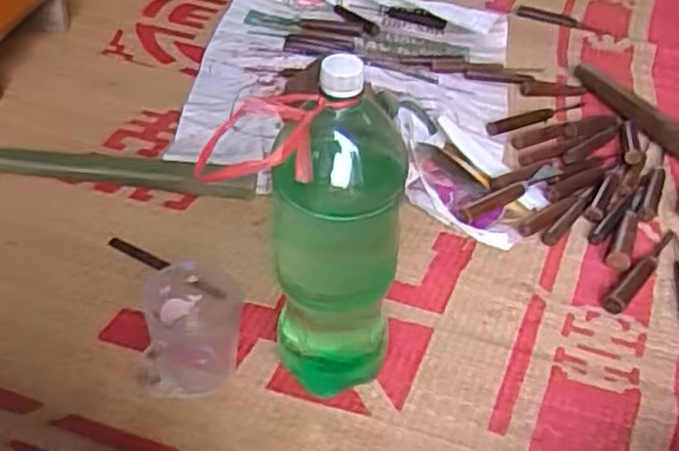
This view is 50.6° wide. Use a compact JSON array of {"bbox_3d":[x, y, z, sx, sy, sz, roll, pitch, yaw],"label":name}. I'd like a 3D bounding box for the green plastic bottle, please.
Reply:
[{"bbox_3d":[-0.003,0.016,0.586,0.093,0.329,0.100,4,43,-2],"label":"green plastic bottle"}]

